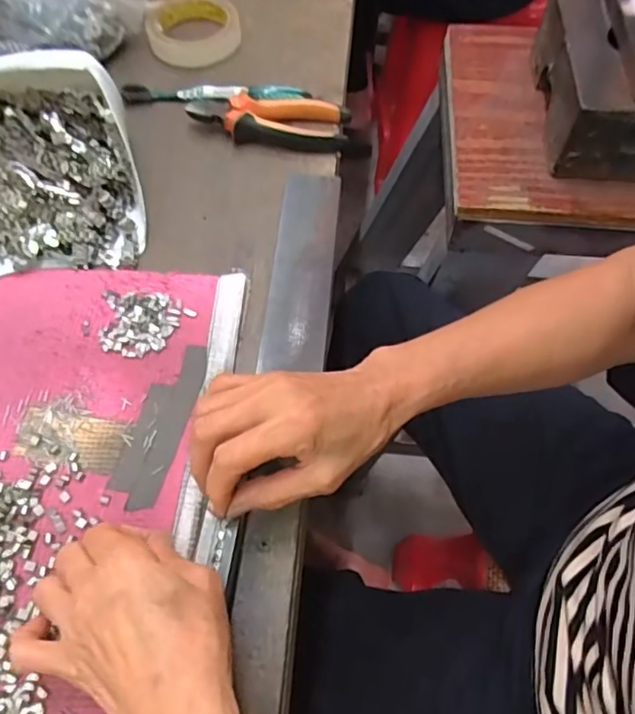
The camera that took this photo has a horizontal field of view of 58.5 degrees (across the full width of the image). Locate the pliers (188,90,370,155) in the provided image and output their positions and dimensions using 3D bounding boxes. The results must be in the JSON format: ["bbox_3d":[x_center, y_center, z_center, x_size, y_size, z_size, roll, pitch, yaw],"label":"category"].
[{"bbox_3d":[-0.035,-0.227,0.540,0.166,0.024,0.062,7,61,2],"label":"pliers"}]

